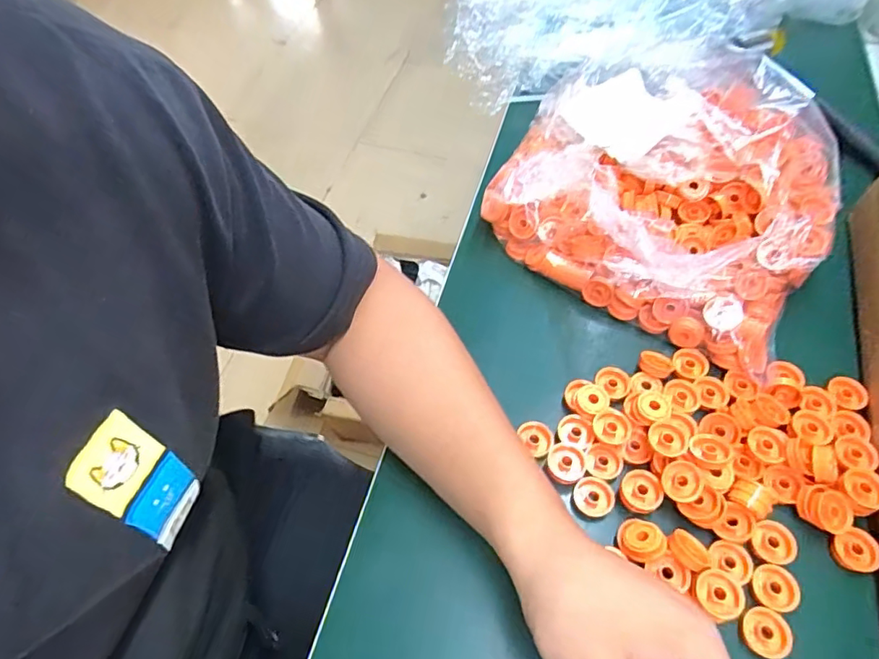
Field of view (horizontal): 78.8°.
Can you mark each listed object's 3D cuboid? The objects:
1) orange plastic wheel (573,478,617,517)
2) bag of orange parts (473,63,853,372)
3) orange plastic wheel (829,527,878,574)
[{"bbox_3d":[0.104,0.114,0.362,0.026,0.008,0.024,0,56,0],"label":"orange plastic wheel"},{"bbox_3d":[0.185,-0.126,0.452,0.268,0.090,0.224,29,61,19],"label":"bag of orange parts"},{"bbox_3d":[0.261,0.139,0.335,0.027,0.009,0.024,-18,59,-10],"label":"orange plastic wheel"}]

